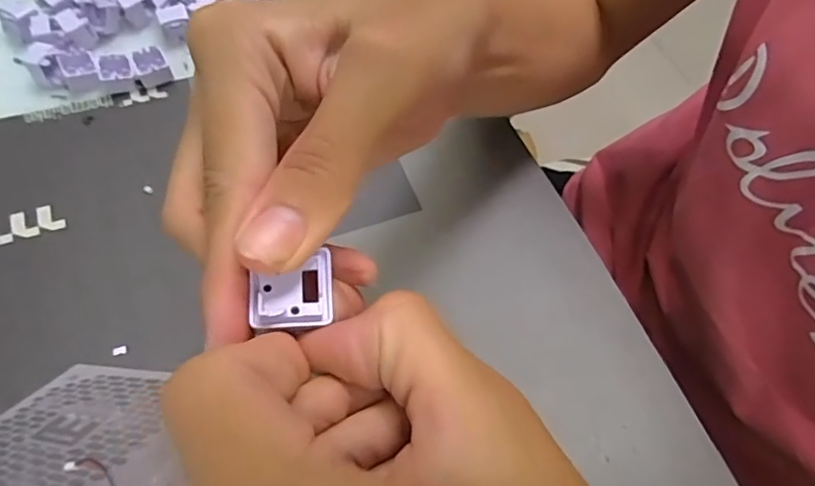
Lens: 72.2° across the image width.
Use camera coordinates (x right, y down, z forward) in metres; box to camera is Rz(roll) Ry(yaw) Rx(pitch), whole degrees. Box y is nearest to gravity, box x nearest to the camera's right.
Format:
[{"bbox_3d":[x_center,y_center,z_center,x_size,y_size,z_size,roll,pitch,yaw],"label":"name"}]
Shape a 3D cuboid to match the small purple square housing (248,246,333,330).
[{"bbox_3d":[-0.028,0.012,0.134,0.018,0.004,0.016,-6,63,-6],"label":"small purple square housing"}]

